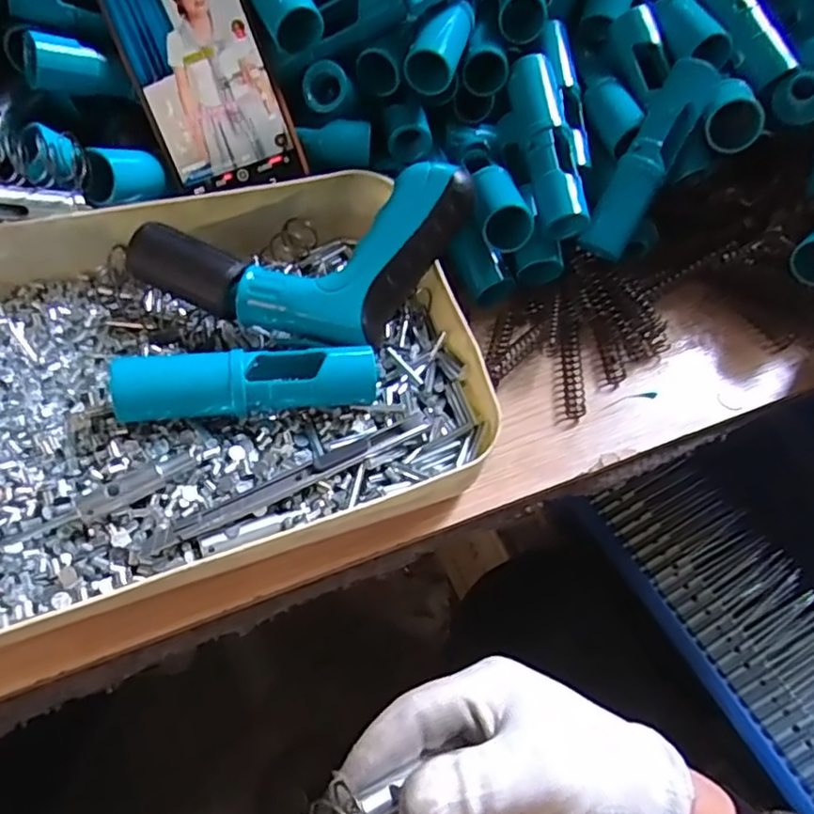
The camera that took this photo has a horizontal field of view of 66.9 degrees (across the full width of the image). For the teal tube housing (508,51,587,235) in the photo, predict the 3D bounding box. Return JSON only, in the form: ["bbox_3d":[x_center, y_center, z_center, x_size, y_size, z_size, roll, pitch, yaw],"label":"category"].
[{"bbox_3d":[0.089,-0.166,0.388,0.030,0.023,0.120,-6,74,-6],"label":"teal tube housing"}]

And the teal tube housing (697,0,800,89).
[{"bbox_3d":[0.215,-0.263,0.405,0.025,0.025,0.124,-16,72,-13],"label":"teal tube housing"}]

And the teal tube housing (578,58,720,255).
[{"bbox_3d":[0.149,-0.152,0.382,0.029,0.023,0.118,30,102,18],"label":"teal tube housing"}]

